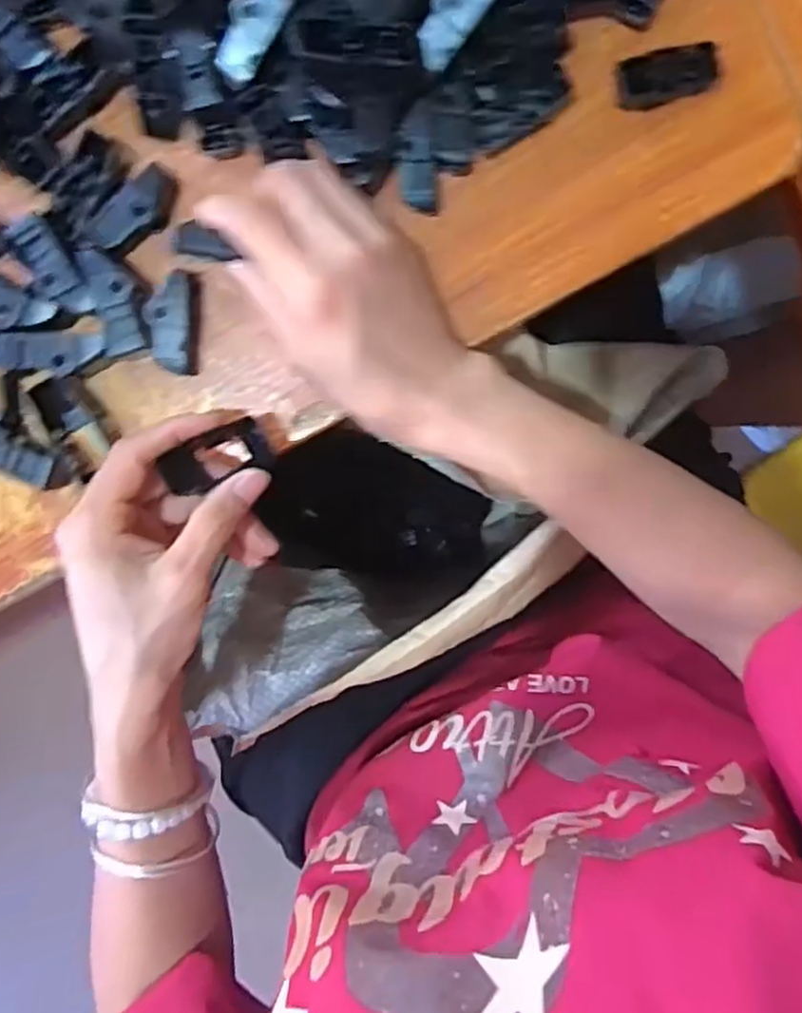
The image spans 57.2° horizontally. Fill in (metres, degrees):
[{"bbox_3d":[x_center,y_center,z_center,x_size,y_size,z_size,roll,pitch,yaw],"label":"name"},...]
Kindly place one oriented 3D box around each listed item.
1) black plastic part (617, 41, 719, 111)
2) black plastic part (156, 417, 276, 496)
[{"bbox_3d":[0.118,-0.190,0.325,0.047,0.019,0.017,-15,98,1],"label":"black plastic part"},{"bbox_3d":[-0.081,-0.022,0.325,0.048,0.013,0.023,-23,99,-29],"label":"black plastic part"}]

